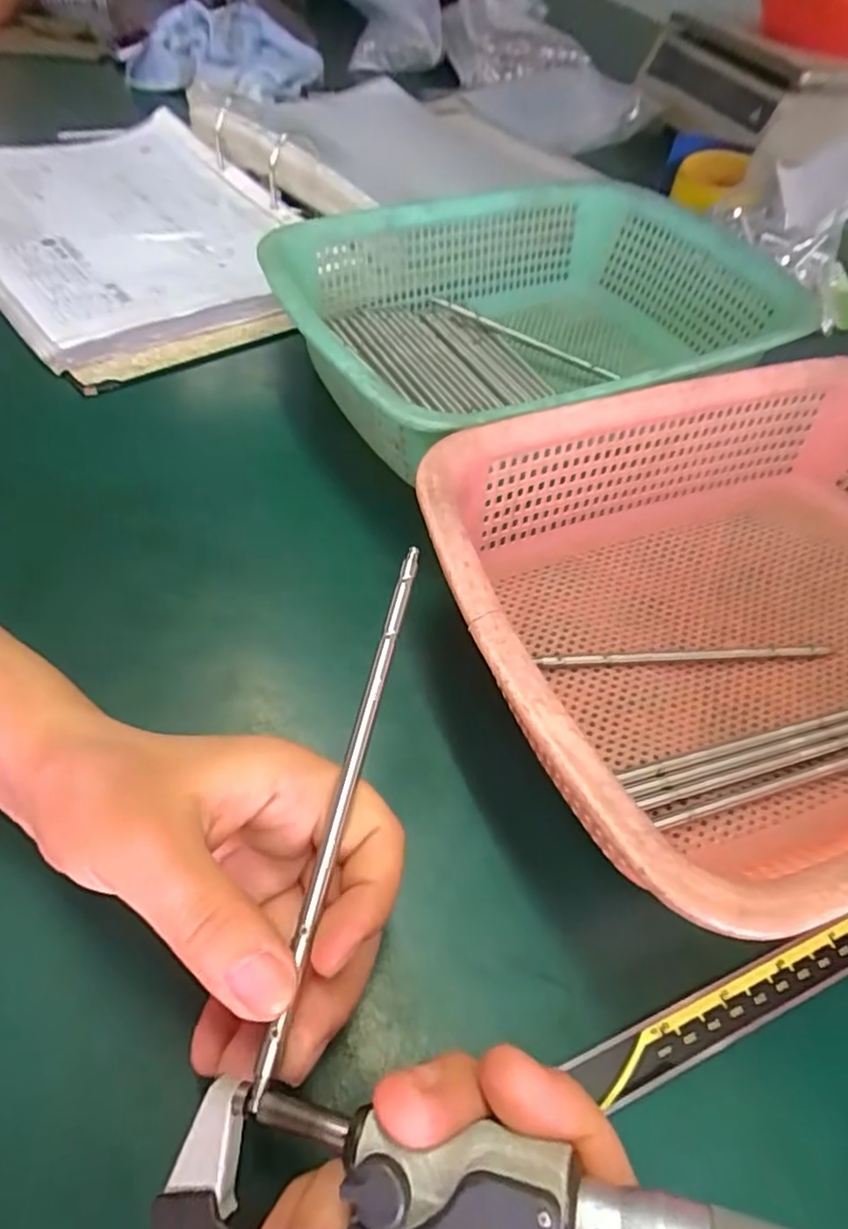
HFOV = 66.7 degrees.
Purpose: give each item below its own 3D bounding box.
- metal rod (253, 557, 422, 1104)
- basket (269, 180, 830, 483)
[{"bbox_3d":[-0.021,0.046,0.189,0.004,0.008,0.162,12,60,4],"label":"metal rod"},{"bbox_3d":[0.068,-0.176,0.409,0.299,0.082,0.228,-16,55,-18],"label":"basket"}]

